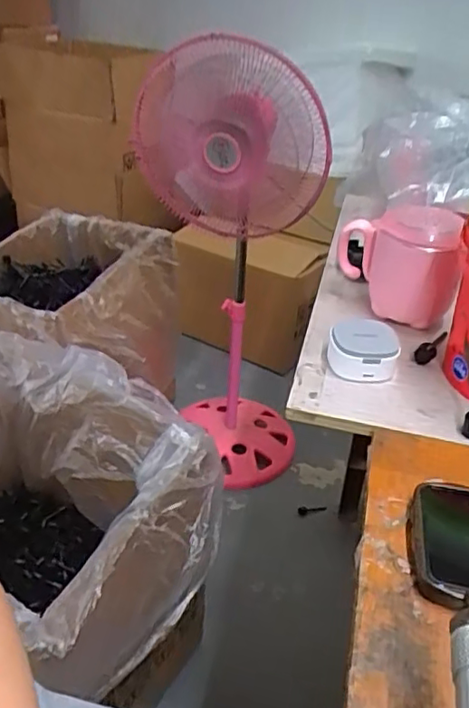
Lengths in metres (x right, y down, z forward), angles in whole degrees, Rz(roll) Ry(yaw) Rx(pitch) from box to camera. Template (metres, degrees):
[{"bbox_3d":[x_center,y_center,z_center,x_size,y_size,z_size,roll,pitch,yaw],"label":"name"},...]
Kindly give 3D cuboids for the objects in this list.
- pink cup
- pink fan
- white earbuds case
[{"bbox_3d":[0.142,-0.078,0.535,0.103,0.097,0.083,10,35,9],"label":"pink cup"},{"bbox_3d":[-0.015,-0.145,1.211,0.317,0.853,0.282,-1,34,-7],"label":"pink fan"},{"bbox_3d":[0.103,-0.004,0.486,0.054,0.033,0.048,10,35,9],"label":"white earbuds case"}]

